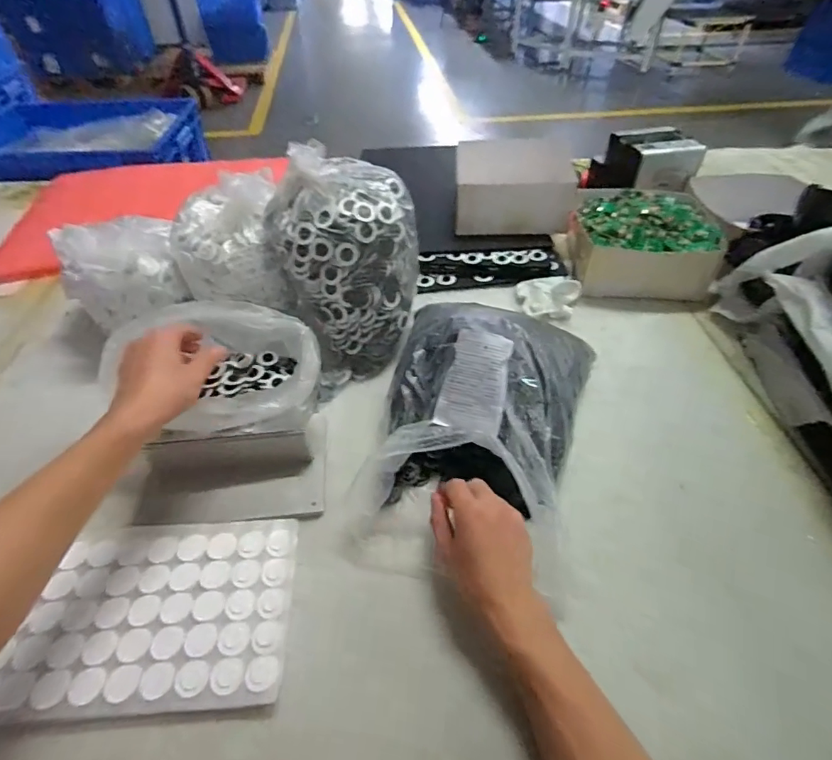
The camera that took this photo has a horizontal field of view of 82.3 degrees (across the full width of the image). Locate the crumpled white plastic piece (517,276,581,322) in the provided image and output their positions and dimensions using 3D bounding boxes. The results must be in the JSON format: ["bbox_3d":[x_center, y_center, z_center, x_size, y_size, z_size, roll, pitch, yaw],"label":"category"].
[{"bbox_3d":[0.213,-0.140,0.760,0.099,0.042,0.071,8,46,9],"label":"crumpled white plastic piece"}]

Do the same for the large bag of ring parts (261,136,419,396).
[{"bbox_3d":[-0.086,-0.152,0.639,0.179,0.226,0.177,-21,49,-18],"label":"large bag of ring parts"}]

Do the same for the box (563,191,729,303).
[{"bbox_3d":[0.387,-0.246,0.822,0.218,0.097,0.217,3,46,4],"label":"box"}]

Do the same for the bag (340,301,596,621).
[{"bbox_3d":[0.072,0.040,0.525,0.216,0.128,0.316,13,49,12],"label":"bag"}]

